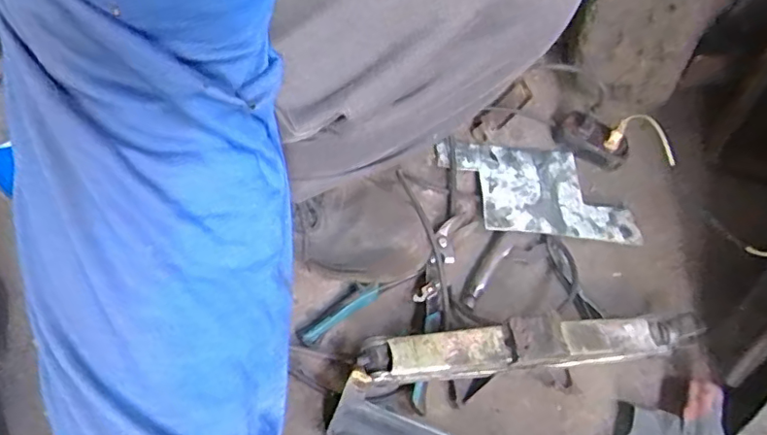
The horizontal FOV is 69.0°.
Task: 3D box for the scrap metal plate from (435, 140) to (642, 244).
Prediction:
[{"bbox_3d":[0.190,-0.035,0.700,0.238,0.009,0.133,5,54,-5],"label":"scrap metal plate"}]

